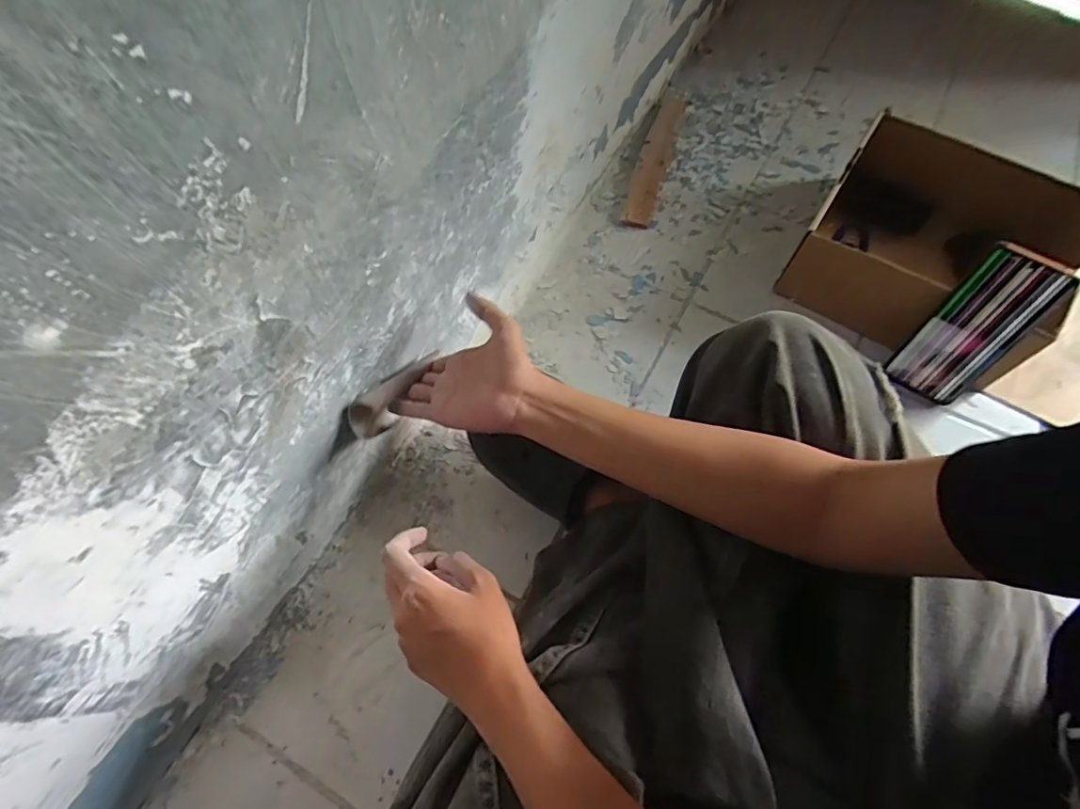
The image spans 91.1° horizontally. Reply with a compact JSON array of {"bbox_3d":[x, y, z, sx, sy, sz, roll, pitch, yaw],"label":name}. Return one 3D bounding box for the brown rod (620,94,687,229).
[{"bbox_3d":[0.172,-0.370,0.777,0.044,0.015,0.299,15,64,6],"label":"brown rod"}]

